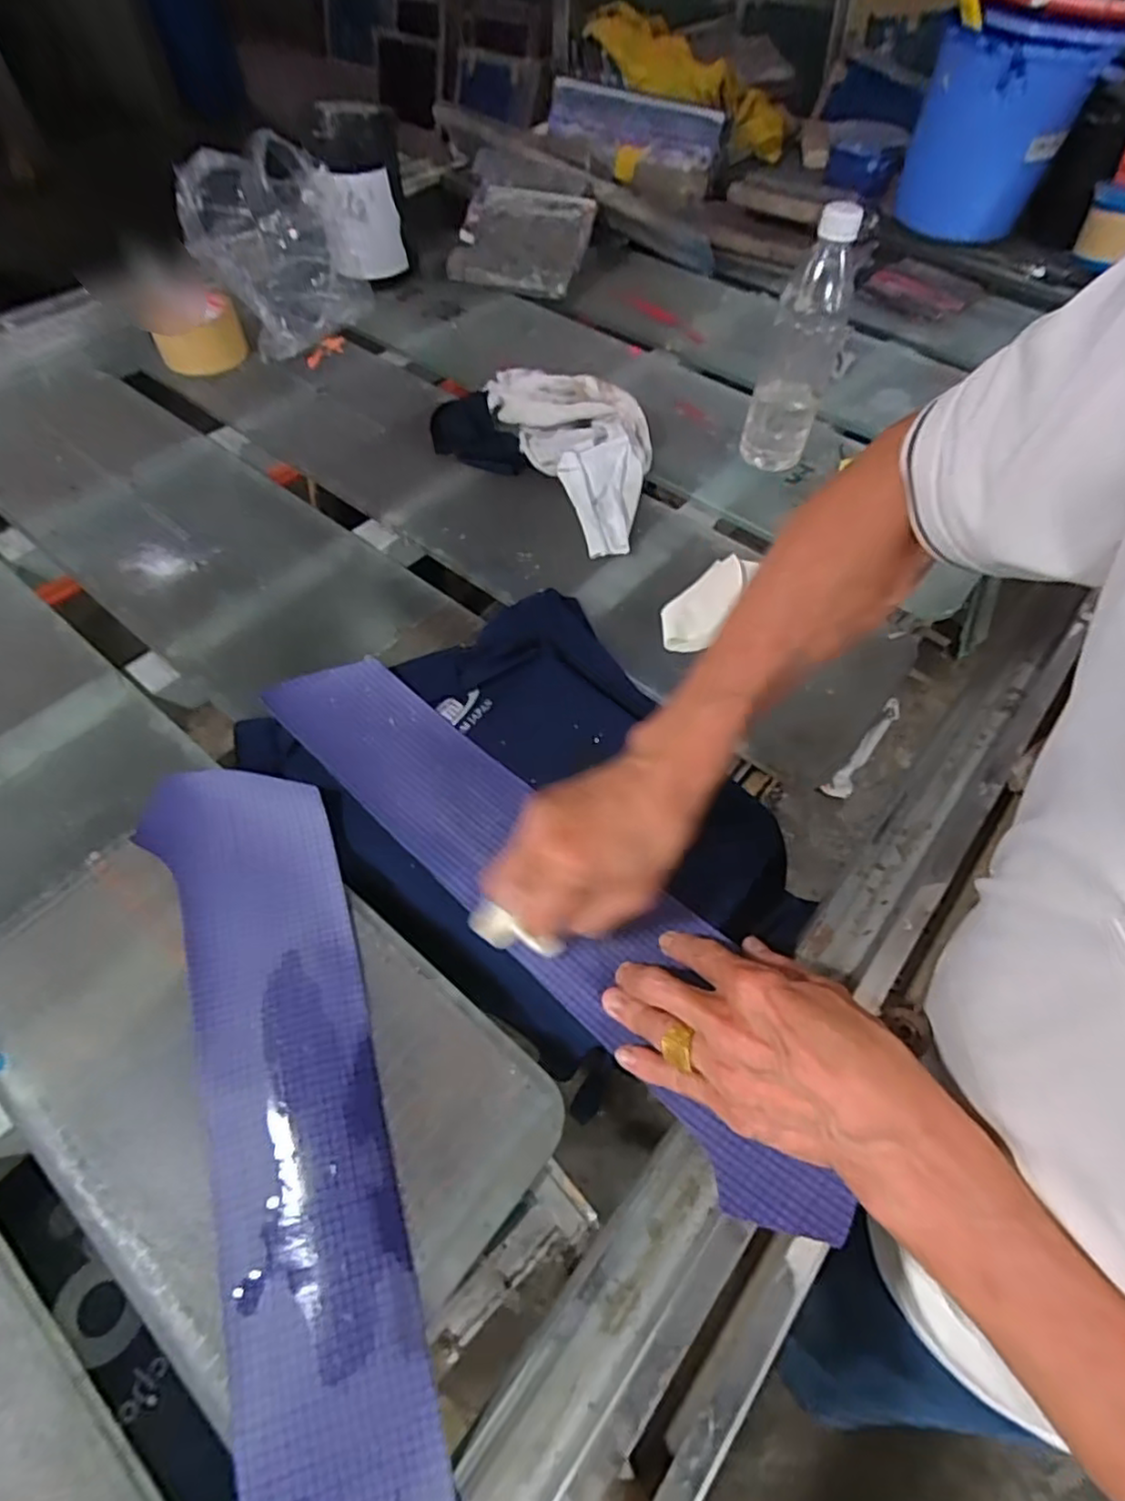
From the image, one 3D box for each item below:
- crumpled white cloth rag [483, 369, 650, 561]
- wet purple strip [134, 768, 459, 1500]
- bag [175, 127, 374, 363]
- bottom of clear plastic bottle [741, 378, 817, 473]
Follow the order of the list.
[{"bbox_3d":[0.021,-0.311,0.657,0.123,0.043,0.289,-23,60,-16],"label":"crumpled white cloth rag"},{"bbox_3d":[-0.146,0.187,0.334,0.107,0.023,0.436,-15,58,-11],"label":"wet purple strip"},{"bbox_3d":[-0.323,-0.576,0.764,0.176,0.143,0.173,-33,64,-21],"label":"bag"},{"bbox_3d":[0.210,-0.314,0.646,0.061,0.069,0.047,14,58,8],"label":"bottom of clear plastic bottle"}]

